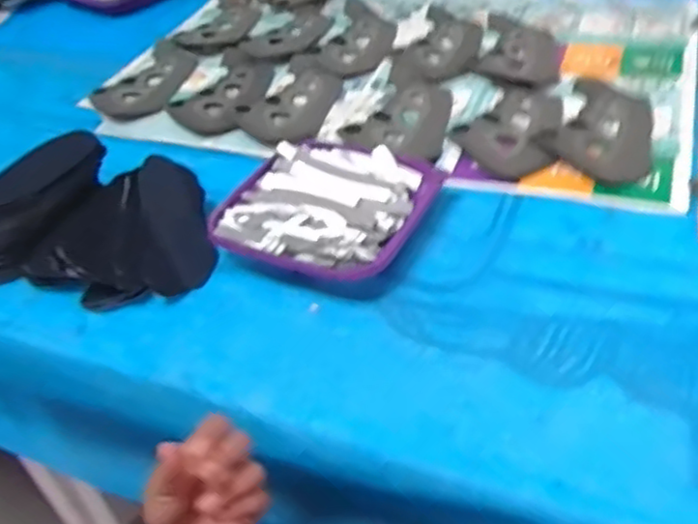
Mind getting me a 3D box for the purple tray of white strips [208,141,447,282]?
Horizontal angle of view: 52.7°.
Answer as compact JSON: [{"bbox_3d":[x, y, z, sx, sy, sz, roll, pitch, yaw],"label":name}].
[{"bbox_3d":[-0.020,-0.049,0.672,0.174,0.046,0.175,16,45,25],"label":"purple tray of white strips"}]

